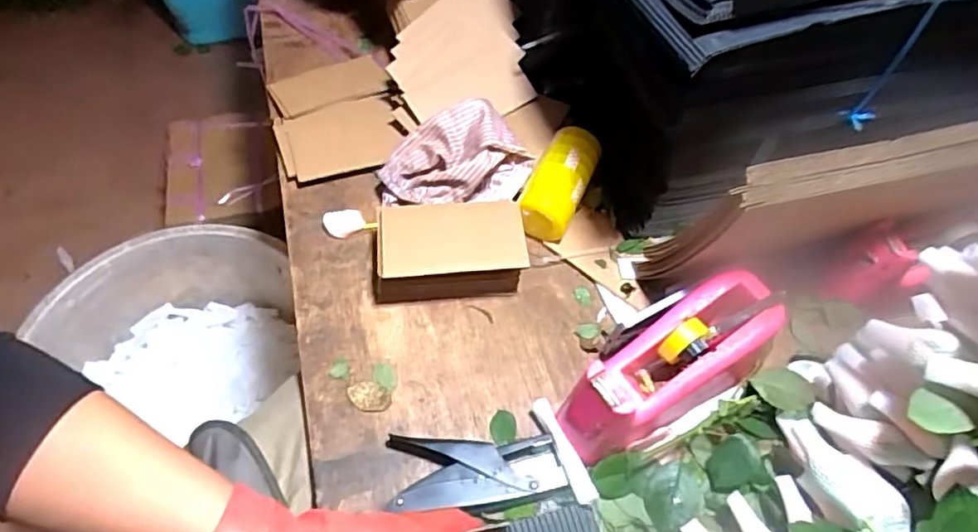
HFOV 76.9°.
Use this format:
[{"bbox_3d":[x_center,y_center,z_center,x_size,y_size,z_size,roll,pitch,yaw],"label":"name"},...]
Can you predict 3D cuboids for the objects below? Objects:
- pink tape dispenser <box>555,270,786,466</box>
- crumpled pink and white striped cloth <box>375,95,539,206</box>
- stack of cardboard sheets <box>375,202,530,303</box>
[{"bbox_3d":[0.155,0.084,0.529,0.209,0.107,0.079,-33,63,-9],"label":"pink tape dispenser"},{"bbox_3d":[-0.035,-0.114,0.664,0.151,0.068,0.094,-15,58,-13],"label":"crumpled pink and white striped cloth"},{"bbox_3d":[-0.040,-0.018,0.625,0.142,0.063,0.094,-3,57,-5],"label":"stack of cardboard sheets"}]

